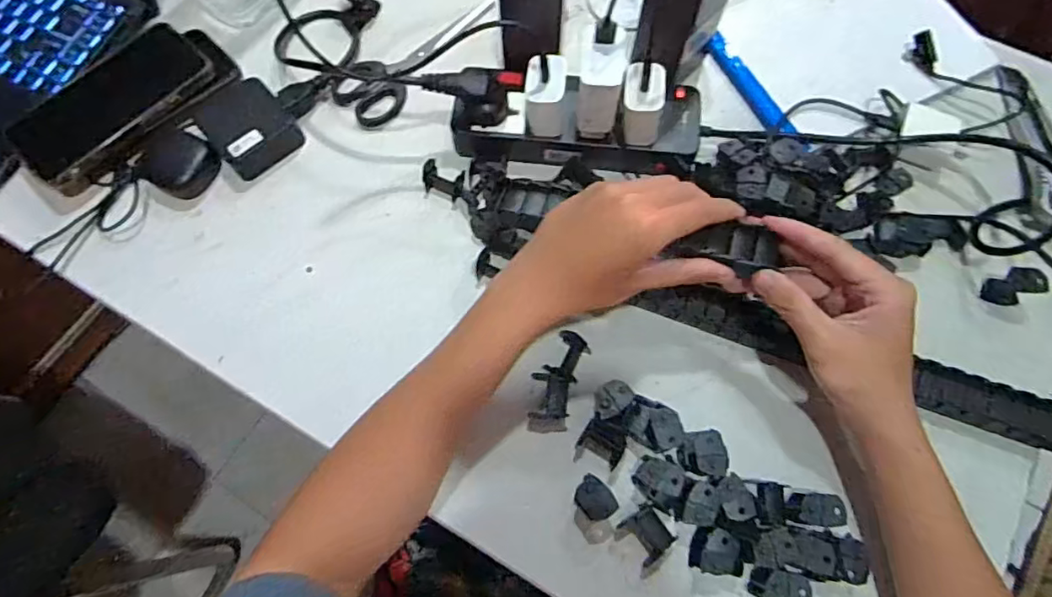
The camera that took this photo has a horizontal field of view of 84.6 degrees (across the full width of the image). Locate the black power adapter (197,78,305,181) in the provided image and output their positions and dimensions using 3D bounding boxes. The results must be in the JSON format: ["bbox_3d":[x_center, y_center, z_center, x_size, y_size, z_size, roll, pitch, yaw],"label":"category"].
[{"bbox_3d":[-0.225,-0.141,0.474,0.061,0.031,0.068,-37,73,-12],"label":"black power adapter"}]

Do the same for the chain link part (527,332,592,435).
[{"bbox_3d":[0.022,0.059,0.410,0.030,0.011,0.073,17,71,7],"label":"chain link part"}]

